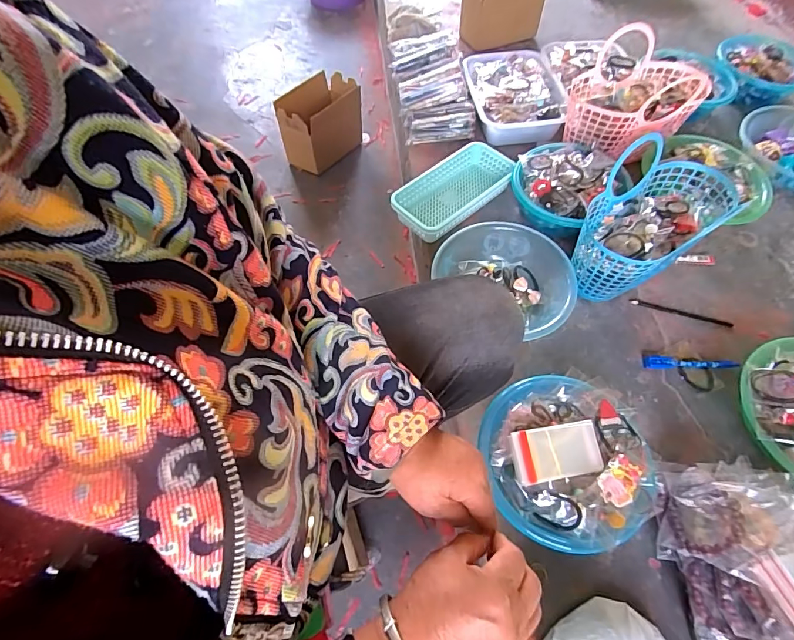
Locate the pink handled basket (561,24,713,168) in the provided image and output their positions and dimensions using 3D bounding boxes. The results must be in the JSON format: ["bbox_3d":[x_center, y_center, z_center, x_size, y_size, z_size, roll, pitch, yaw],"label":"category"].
[{"bbox_3d":[0.479,-0.452,0.830,0.239,0.153,0.208,12,63,8],"label":"pink handled basket"}]

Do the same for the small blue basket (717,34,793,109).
[{"bbox_3d":[0.902,-0.617,1.042,0.211,0.079,0.223,31,67,17],"label":"small blue basket"}]

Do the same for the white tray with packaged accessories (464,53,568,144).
[{"bbox_3d":[0.275,-0.534,0.988,0.203,0.070,0.279,-4,61,0],"label":"white tray with packaged accessories"}]

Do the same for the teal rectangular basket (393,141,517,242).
[{"bbox_3d":[0.122,-0.264,0.872,0.272,0.071,0.129,-38,67,-17],"label":"teal rectangular basket"}]

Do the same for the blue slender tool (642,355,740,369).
[{"bbox_3d":[0.484,0.072,0.686,0.146,0.013,0.022,4,62,4],"label":"blue slender tool"}]

